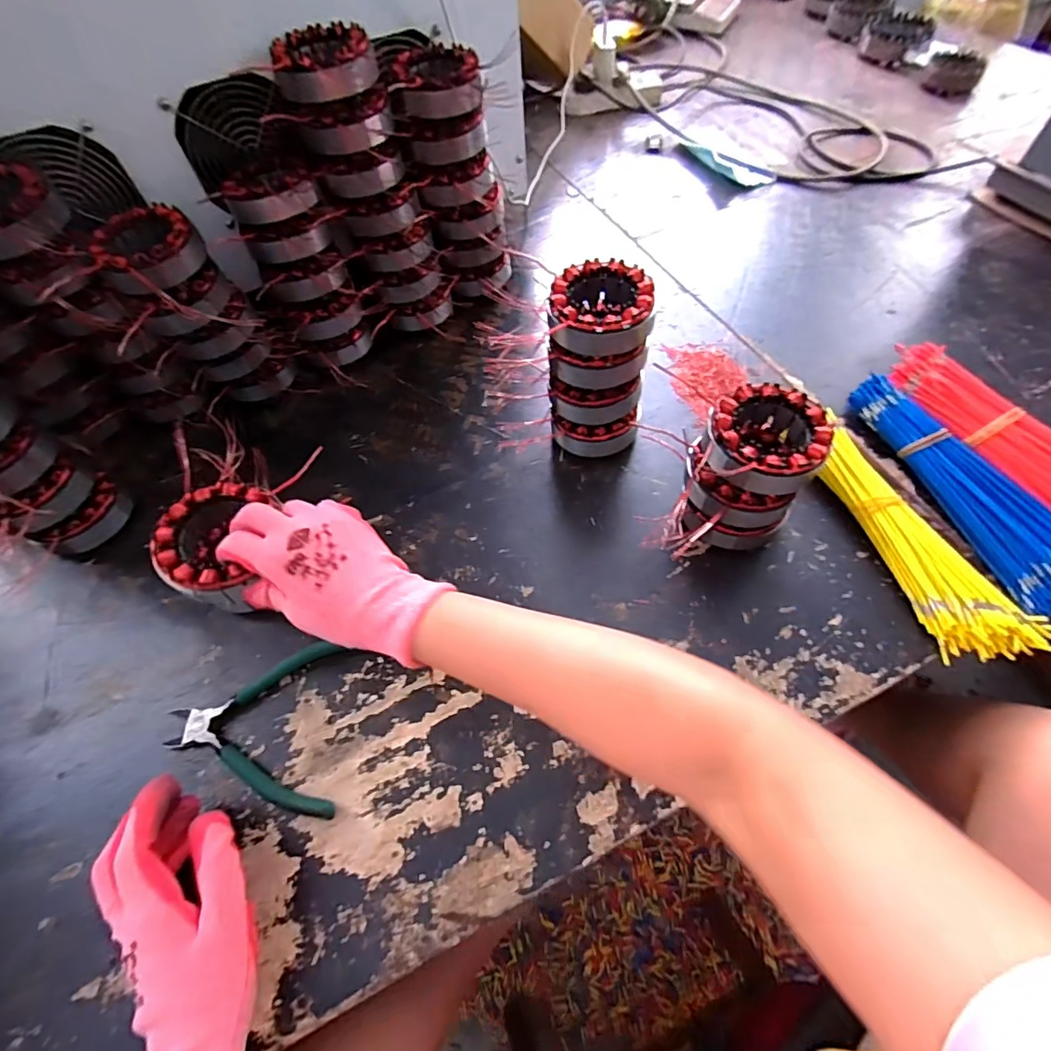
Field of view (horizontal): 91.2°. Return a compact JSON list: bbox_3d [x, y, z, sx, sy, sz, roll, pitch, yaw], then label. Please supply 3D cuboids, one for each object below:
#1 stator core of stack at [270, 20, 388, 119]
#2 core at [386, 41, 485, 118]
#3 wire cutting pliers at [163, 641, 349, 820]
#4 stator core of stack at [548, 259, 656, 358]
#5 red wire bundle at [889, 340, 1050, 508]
[{"bbox_3d":[-0.175,-0.400,0.455,0.085,0.044,0.089,-20,60,-9],"label":"stator core of stack"},{"bbox_3d":[-0.085,-0.426,0.497,0.081,0.033,0.086,-7,59,-1],"label":"core"},{"bbox_3d":[-0.203,0.153,0.387,0.123,0.011,0.126,-6,60,-1],"label":"wire cutting pliers"},{"bbox_3d":[0.063,-0.177,0.428,0.081,0.043,0.078,-1,60,2],"label":"stator core of stack"},{"bbox_3d":[0.442,-0.069,0.464,0.078,0.034,0.267,-30,62,-14],"label":"red wire bundle"}]

